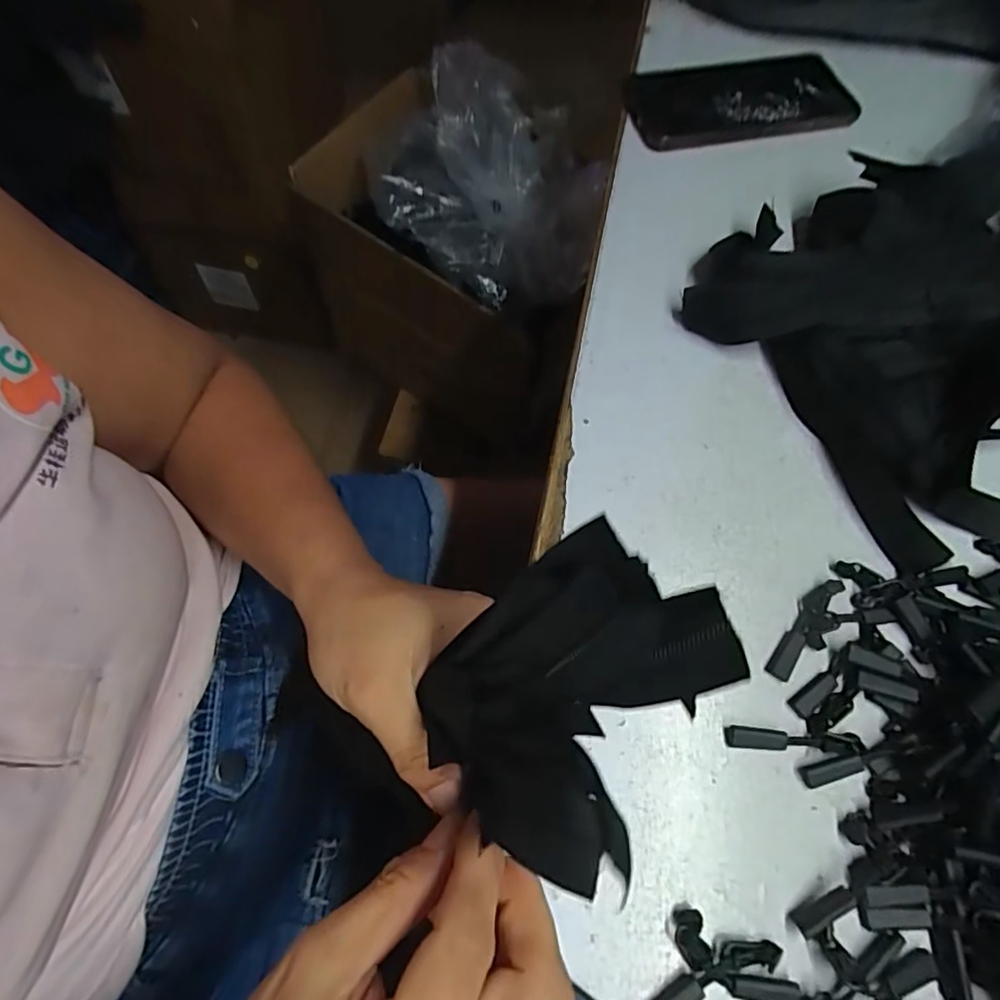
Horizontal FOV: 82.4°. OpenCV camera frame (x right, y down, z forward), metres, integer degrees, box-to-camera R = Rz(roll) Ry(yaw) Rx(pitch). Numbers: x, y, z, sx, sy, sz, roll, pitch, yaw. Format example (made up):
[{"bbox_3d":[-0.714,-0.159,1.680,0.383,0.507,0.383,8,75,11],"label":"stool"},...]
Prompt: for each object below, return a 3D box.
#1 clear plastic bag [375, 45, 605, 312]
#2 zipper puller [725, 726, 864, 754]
[{"bbox_3d":[-0.014,-0.326,0.606,0.236,0.145,0.227,-6,66,-5],"label":"clear plastic bag"},{"bbox_3d":[0.126,0.103,0.245,0.056,0.006,0.008,4,65,1],"label":"zipper puller"}]

